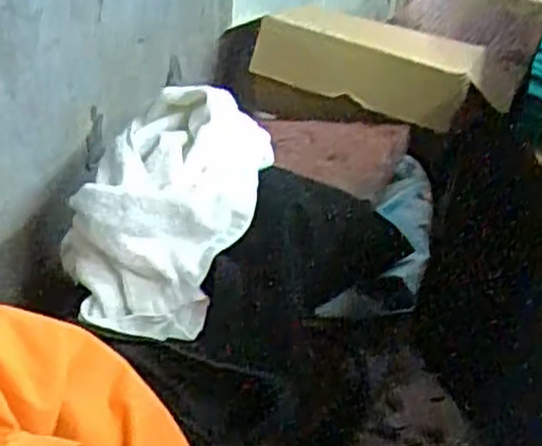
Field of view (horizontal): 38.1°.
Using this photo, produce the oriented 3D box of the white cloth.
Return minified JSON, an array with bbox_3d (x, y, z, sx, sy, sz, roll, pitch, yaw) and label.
[{"bbox_3d":[-0.090,-0.020,0.676,0.148,0.114,0.211,12,37,7],"label":"white cloth"}]

